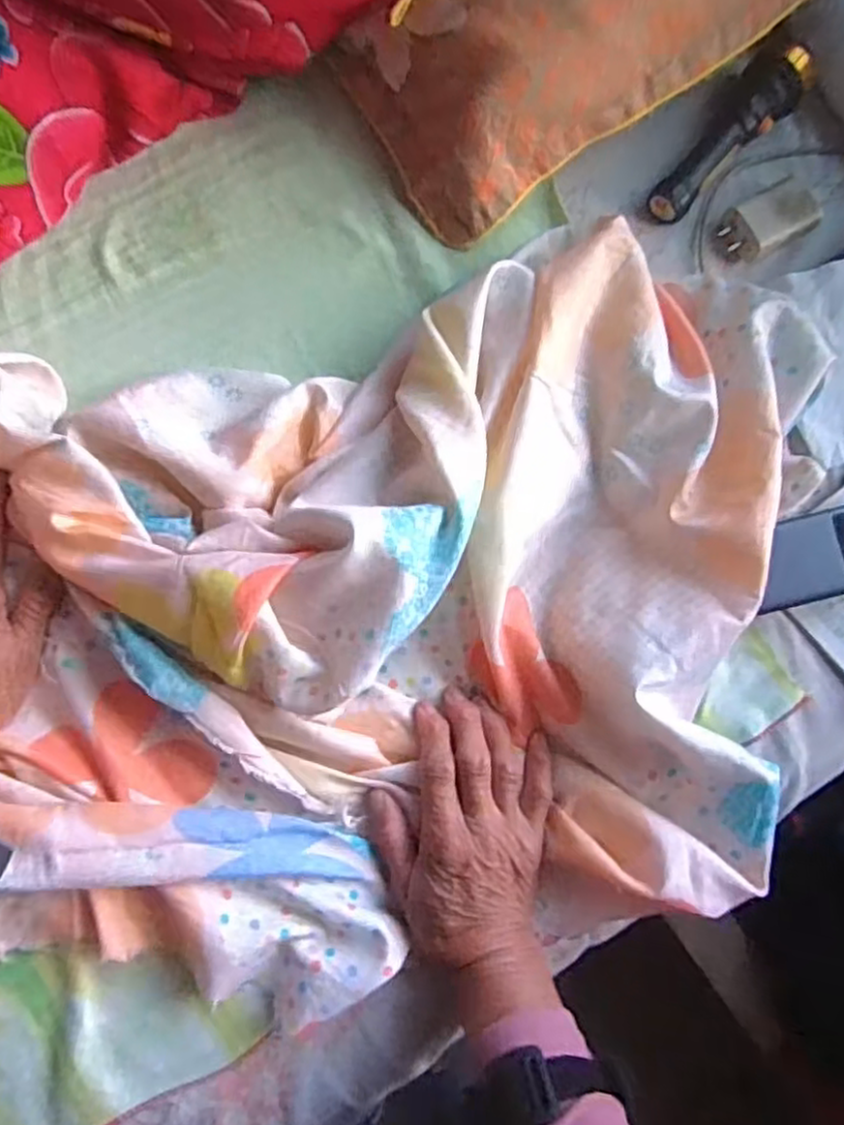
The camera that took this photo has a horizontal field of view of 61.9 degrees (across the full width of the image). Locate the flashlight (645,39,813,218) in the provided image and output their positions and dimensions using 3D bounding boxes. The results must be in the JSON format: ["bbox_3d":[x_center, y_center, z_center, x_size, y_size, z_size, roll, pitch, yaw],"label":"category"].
[{"bbox_3d":[0.216,-0.296,0.490,0.044,0.039,0.135,37,81,-2],"label":"flashlight"}]

